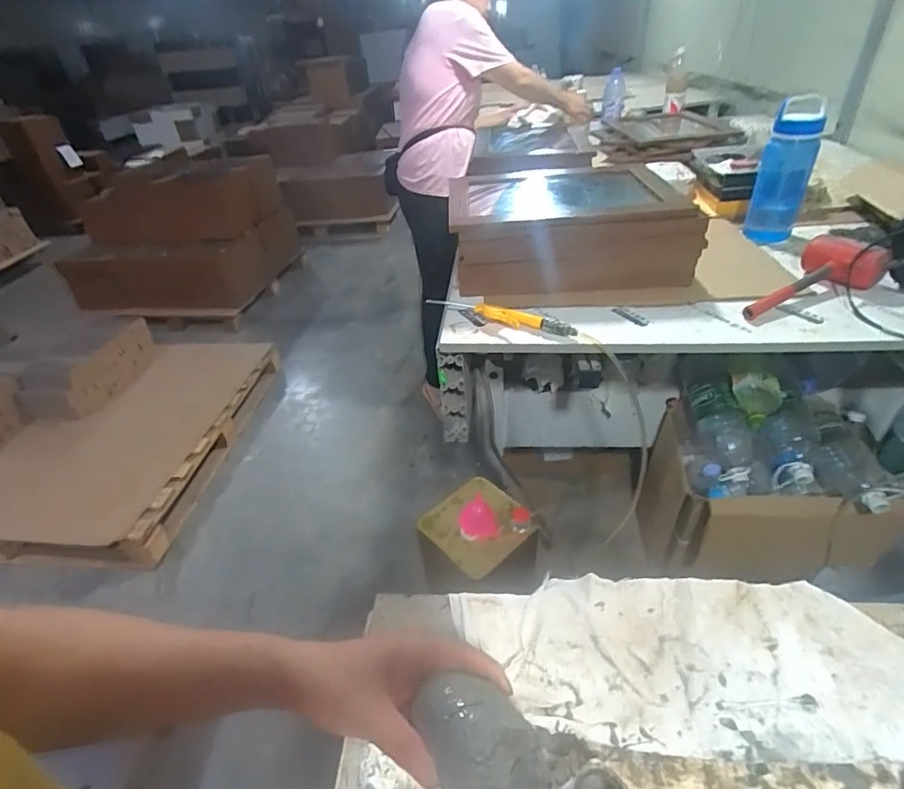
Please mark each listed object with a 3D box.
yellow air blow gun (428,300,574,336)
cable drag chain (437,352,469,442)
[{"bbox_3d":[0.085,-0.153,0.938,0.310,0.023,0.040,18,43,28],"label":"yellow air blow gun"},{"bbox_3d":[0.003,0.009,1.011,0.055,0.229,0.028,-2,37,5],"label":"cable drag chain"}]

